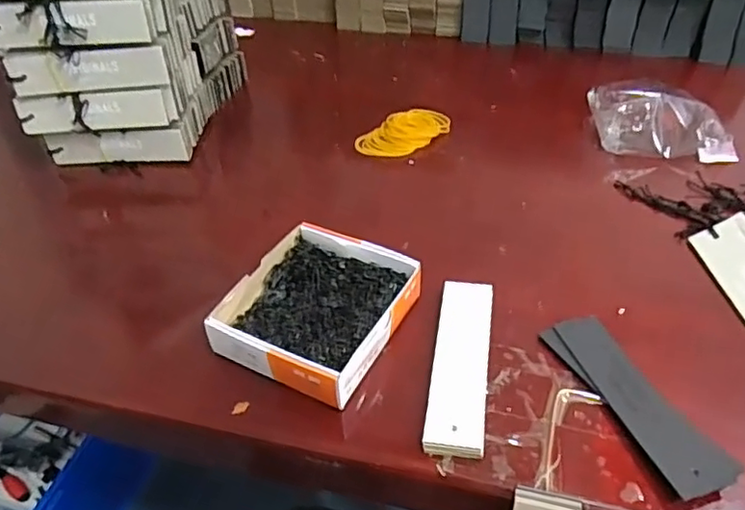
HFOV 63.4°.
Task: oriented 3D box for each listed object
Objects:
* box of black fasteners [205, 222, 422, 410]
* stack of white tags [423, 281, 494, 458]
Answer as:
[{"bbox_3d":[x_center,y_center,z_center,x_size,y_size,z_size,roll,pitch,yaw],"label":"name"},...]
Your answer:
[{"bbox_3d":[-0.037,0.036,0.394,0.101,0.031,0.115,19,45,23],"label":"box of black fasteners"},{"bbox_3d":[0.056,0.065,0.375,0.034,0.009,0.129,6,42,9],"label":"stack of white tags"}]

